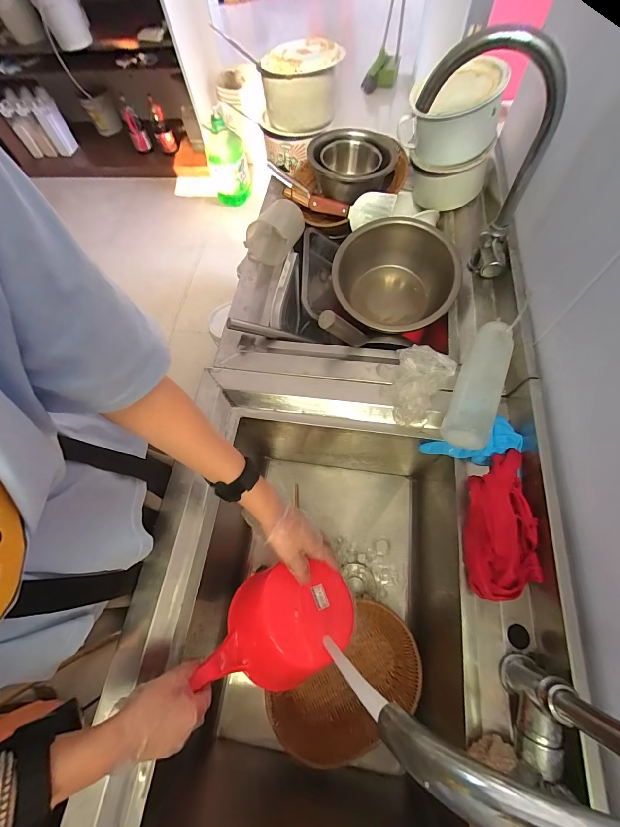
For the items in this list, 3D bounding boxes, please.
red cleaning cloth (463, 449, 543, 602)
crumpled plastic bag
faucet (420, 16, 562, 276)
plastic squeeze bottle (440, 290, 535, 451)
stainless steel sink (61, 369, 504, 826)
[{"bbox_3d":[0.263,0.149,0.458,0.076,0.047,0.193,4,66,4],"label":"red cleaning cloth"},{"bbox_3d":[0.194,-0.050,0.562,0.092,0.034,0.139,10,66,7],"label":"crumpled plastic bag"},{"bbox_3d":[0.281,-0.404,0.553,0.222,0.323,0.086,33,71,16],"label":"faucet"},{"bbox_3d":[0.276,-0.057,0.528,0.066,0.083,0.227,25,69,13],"label":"plastic squeeze bottle"},{"bbox_3d":[0.016,0.317,0.579,0.507,0.303,0.687,6,66,5],"label":"stainless steel sink"}]

